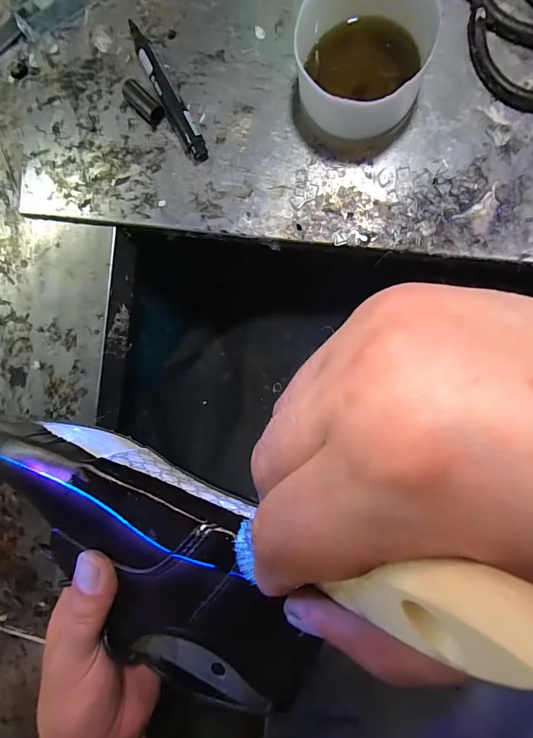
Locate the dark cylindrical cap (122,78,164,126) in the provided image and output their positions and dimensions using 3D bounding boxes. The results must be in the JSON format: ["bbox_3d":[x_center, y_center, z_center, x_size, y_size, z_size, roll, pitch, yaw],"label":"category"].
[{"bbox_3d":[-0.105,-0.227,0.317,0.016,0.012,0.040,-45,86,9],"label":"dark cylindrical cap"}]

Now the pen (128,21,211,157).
[{"bbox_3d":[-0.084,-0.232,0.311,0.017,0.017,0.122,-30,88,10],"label":"pen"}]

